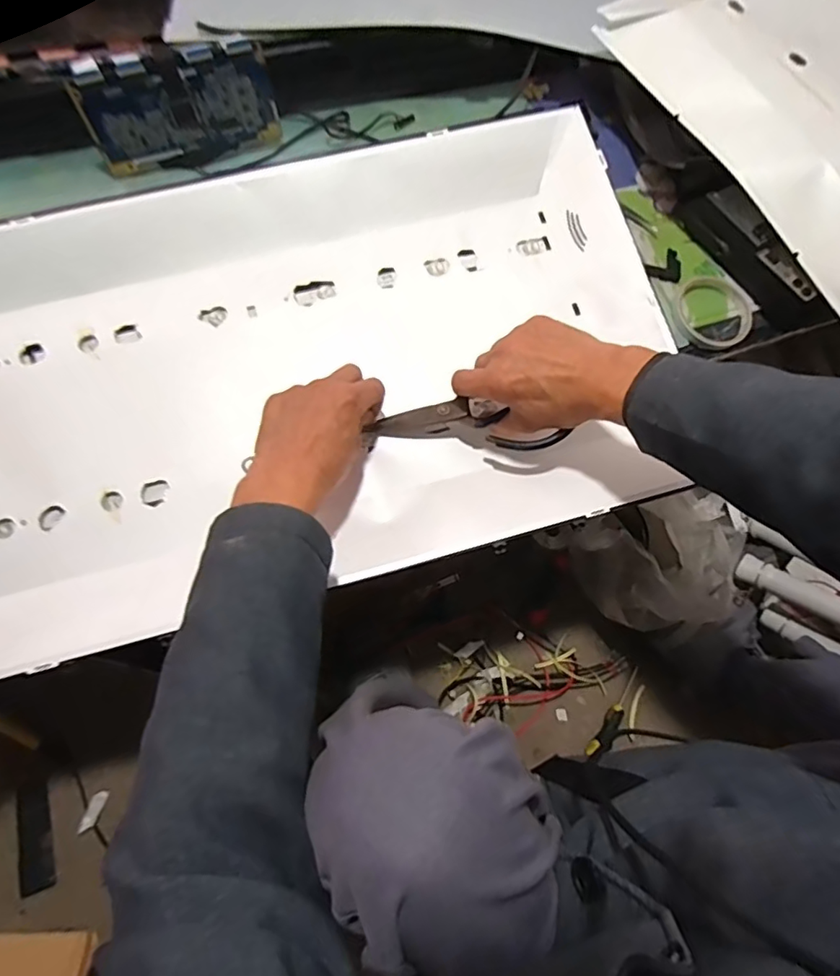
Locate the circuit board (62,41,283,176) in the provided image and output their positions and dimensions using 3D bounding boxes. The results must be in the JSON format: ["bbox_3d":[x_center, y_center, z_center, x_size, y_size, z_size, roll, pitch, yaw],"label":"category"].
[{"bbox_3d":[-0.256,-0.408,0.598,0.197,0.095,0.024,-15,69,-10],"label":"circuit board"}]

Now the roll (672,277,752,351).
[{"bbox_3d":[0.319,-0.191,0.605,0.084,0.014,0.086,1,67,-3],"label":"roll"}]

